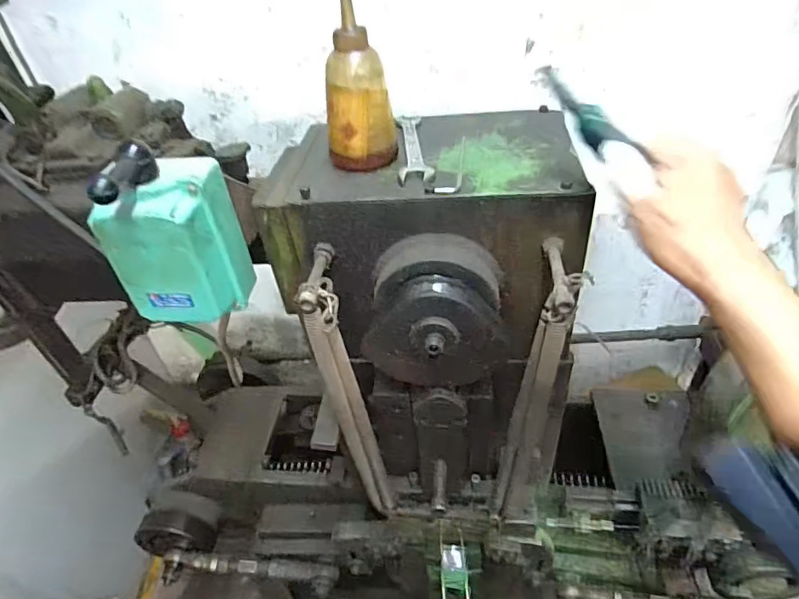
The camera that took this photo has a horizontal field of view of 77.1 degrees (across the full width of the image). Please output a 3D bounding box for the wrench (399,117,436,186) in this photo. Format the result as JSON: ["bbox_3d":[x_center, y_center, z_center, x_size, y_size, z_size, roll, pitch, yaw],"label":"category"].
[{"bbox_3d":[0.015,-0.155,0.503,0.032,0.011,0.152,-4,41,3],"label":"wrench"}]

